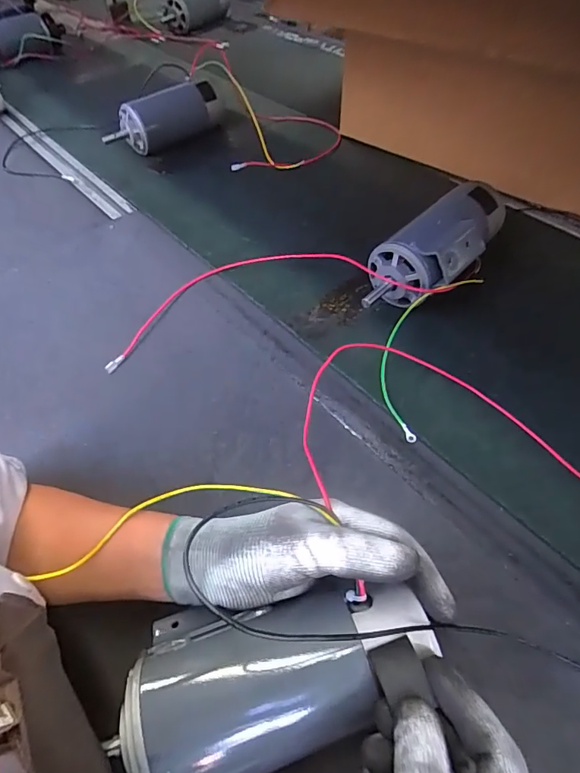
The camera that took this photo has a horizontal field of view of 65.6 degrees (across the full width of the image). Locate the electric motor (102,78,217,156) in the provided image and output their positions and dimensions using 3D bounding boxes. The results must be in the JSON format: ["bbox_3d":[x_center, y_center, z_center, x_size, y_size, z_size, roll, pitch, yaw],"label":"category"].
[{"bbox_3d":[-0.226,-0.483,0.813,0.213,0.074,0.071,-34,58,-21],"label":"electric motor"}]

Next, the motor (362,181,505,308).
[{"bbox_3d":[0.173,-0.155,0.537,0.100,0.082,0.228,32,61,25],"label":"motor"}]

